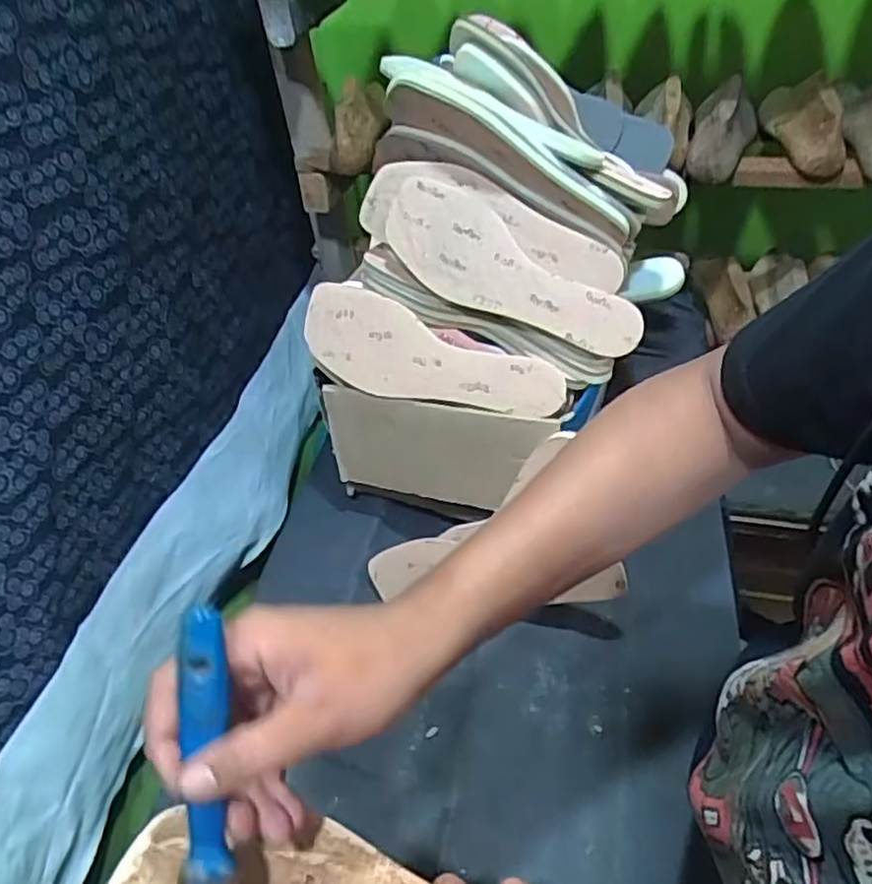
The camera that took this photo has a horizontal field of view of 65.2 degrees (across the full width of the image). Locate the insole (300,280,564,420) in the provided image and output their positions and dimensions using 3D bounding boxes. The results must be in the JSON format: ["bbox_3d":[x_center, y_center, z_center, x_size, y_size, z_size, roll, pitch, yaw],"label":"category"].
[{"bbox_3d":[-0.009,-0.071,0.625,0.241,0.018,0.085,25,95,10],"label":"insole"}]

